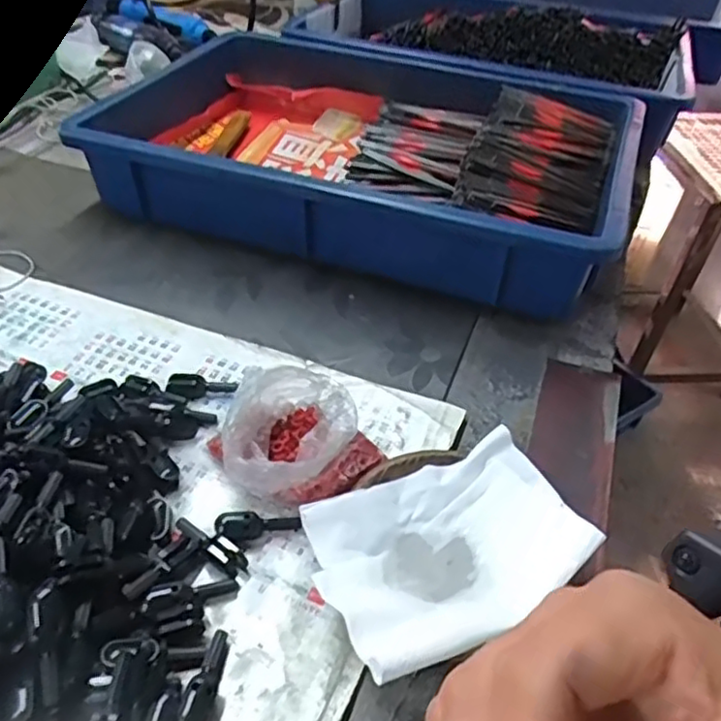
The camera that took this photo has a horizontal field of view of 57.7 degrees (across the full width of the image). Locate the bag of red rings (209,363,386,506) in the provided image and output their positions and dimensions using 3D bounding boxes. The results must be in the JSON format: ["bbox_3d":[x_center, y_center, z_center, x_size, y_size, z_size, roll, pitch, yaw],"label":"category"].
[{"bbox_3d":[-0.038,0.042,0.360,0.084,0.039,0.081,-17,46,-21],"label":"bag of red rings"}]

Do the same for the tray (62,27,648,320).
[{"bbox_3d":[0.004,-0.192,0.587,0.448,0.079,0.310,16,44,14],"label":"tray"}]

